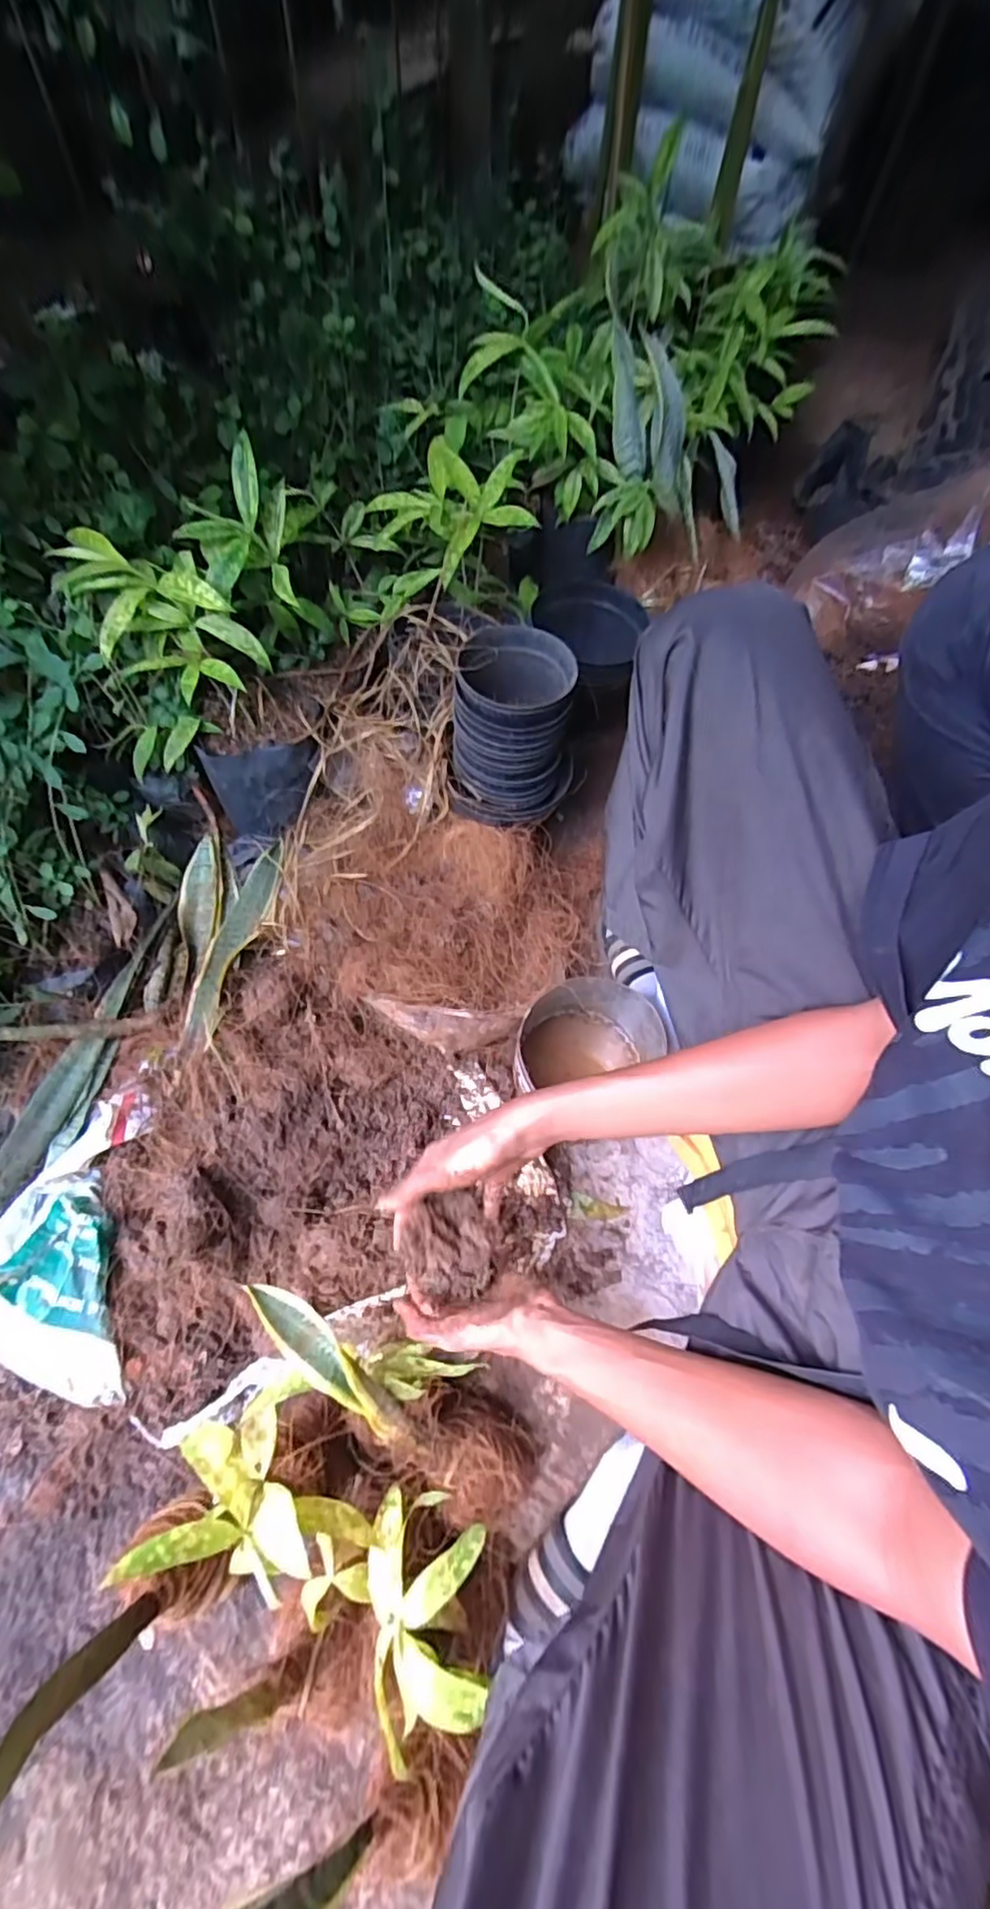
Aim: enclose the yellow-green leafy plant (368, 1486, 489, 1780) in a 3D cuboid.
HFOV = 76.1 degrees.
[{"bbox_3d":[-0.051,0.487,0.459,0.087,0.059,0.143,0,62,-3],"label":"yellow-green leafy plant"}]

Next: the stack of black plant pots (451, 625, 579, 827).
[{"bbox_3d":[0.023,-0.262,0.744,0.139,0.162,0.138,3,62,-2],"label":"stack of black plant pots"}]

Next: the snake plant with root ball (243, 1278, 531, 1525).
[{"bbox_3d":[-0.088,0.358,0.512,0.306,0.092,0.089,49,60,-22],"label":"snake plant with root ball"}]

